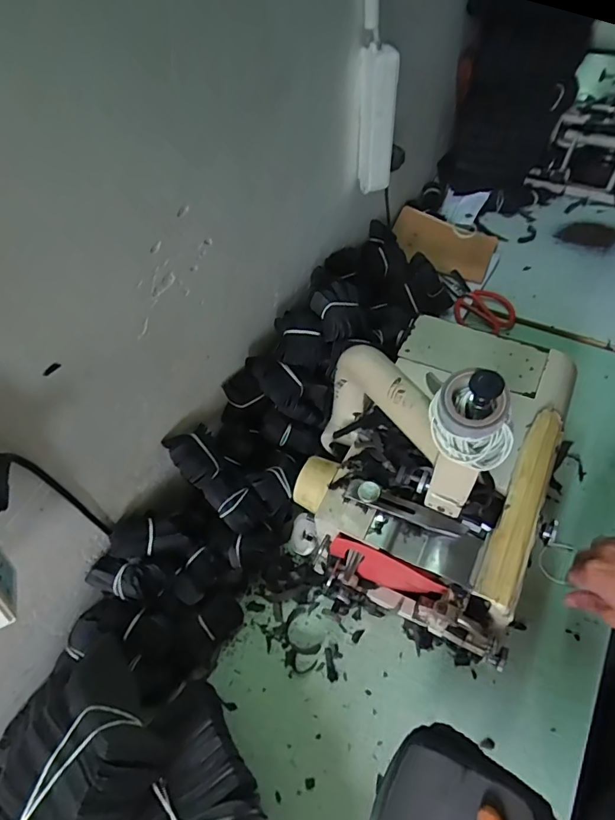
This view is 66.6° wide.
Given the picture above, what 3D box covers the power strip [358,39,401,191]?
[{"bbox_3d":[0.097,-0.395,0.653,0.049,0.178,0.028,2,54,6],"label":"power strip"}]

